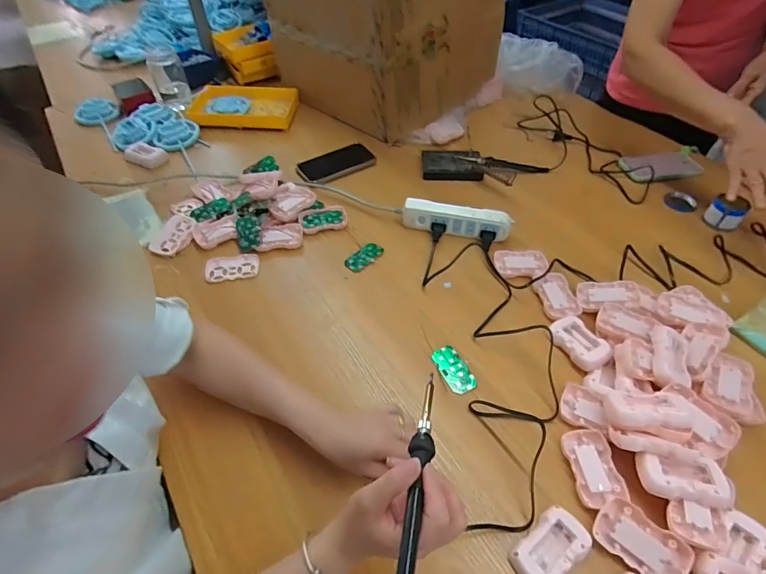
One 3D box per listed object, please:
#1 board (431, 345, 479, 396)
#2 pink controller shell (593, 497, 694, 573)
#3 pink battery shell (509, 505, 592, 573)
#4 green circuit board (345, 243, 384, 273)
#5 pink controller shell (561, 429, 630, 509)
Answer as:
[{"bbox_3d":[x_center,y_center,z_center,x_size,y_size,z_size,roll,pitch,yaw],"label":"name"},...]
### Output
[{"bbox_3d":[0.100,0.117,0.609,0.046,0.005,0.080,-21,54,-25],"label":"board"},{"bbox_3d":[0.276,0.273,0.452,0.089,0.018,0.050,32,57,24],"label":"pink controller shell"},{"bbox_3d":[0.182,0.282,0.457,0.090,0.017,0.052,-32,57,-24],"label":"pink battery shell"},{"bbox_3d":[-0.034,-0.053,0.758,0.072,0.006,0.036,-37,59,-27],"label":"green circuit board"},{"bbox_3d":[0.254,0.215,0.511,0.055,0.010,0.086,-3,50,-3],"label":"pink controller shell"}]

